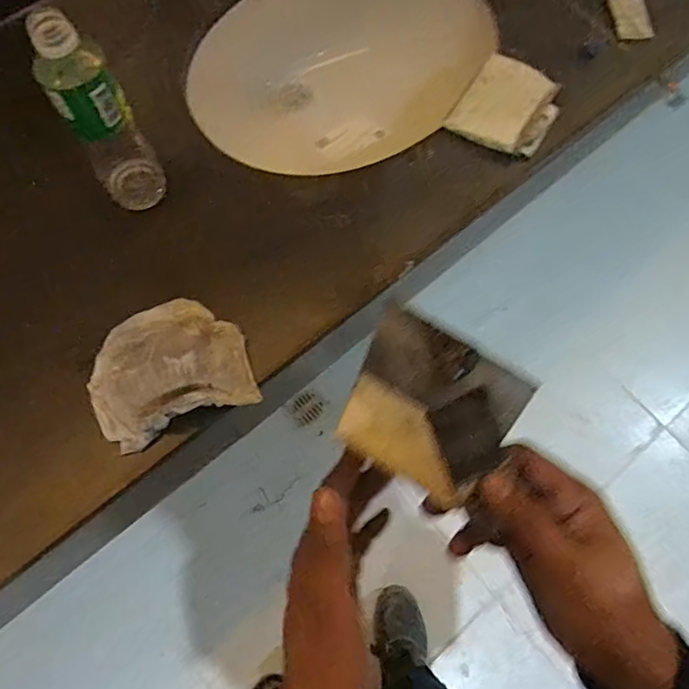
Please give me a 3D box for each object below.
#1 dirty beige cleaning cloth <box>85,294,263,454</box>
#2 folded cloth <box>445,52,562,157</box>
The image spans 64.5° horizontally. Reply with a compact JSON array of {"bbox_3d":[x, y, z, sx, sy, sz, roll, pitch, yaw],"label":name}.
[{"bbox_3d":[-0.177,0.018,0.536,0.157,0.042,0.136,-22,74,-9],"label":"dirty beige cleaning cloth"},{"bbox_3d":[0.195,-0.286,0.644,0.107,0.030,0.122,33,74,9],"label":"folded cloth"}]

